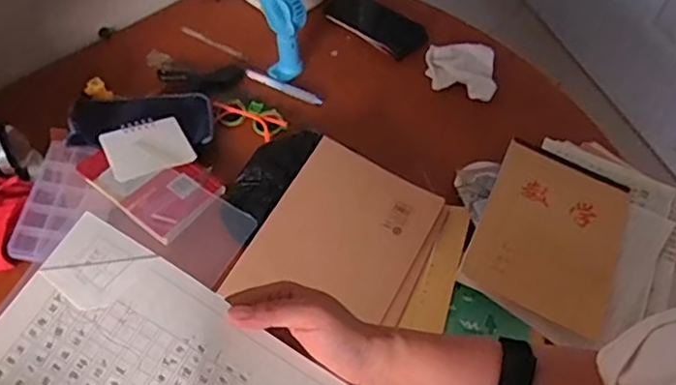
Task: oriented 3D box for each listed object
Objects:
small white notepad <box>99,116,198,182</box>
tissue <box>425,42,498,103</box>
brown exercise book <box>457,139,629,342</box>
[{"bbox_3d":[-0.243,-0.058,0.786,0.101,0.006,0.073,-18,70,-25],"label":"small white notepad"},{"bbox_3d":[0.186,-0.193,0.931,0.103,0.033,0.096,5,54,1],"label":"tissue"},{"bbox_3d":[0.267,0.050,0.771,0.171,0.010,0.227,27,57,6],"label":"brown exercise book"}]

